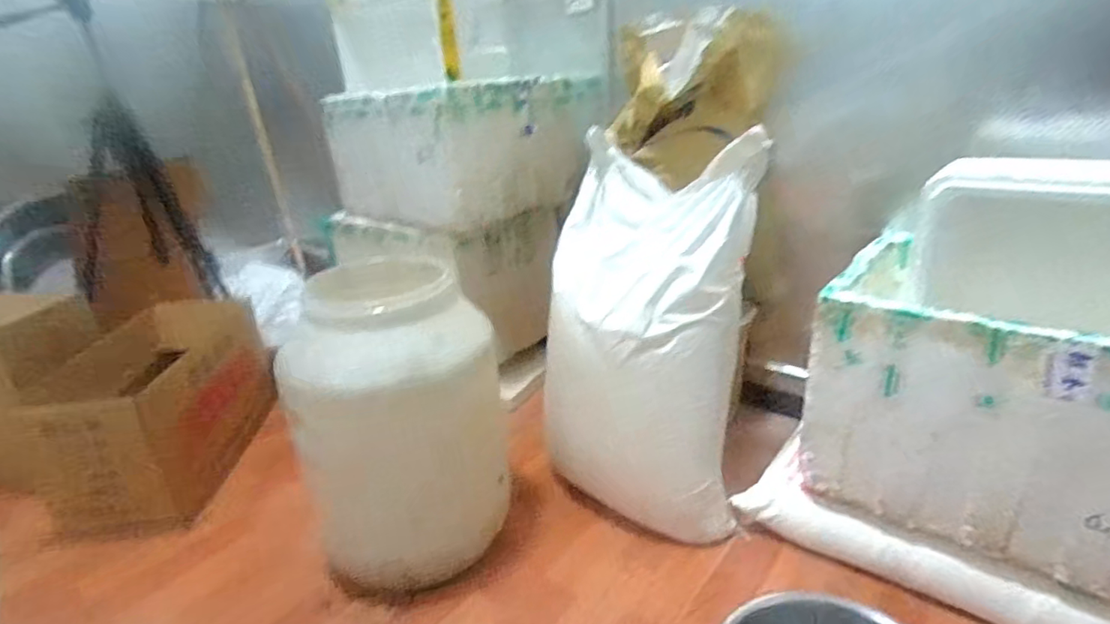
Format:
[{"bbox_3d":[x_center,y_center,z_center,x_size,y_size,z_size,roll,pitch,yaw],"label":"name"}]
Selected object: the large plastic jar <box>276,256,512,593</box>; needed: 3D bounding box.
[{"bbox_3d":[-0.269,0.211,1.106,0.314,0.520,0.305,-3,22,1],"label":"large plastic jar"}]

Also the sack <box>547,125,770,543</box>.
[{"bbox_3d":[0.188,0.069,1.224,0.410,0.824,0.285,7,22,24],"label":"sack"}]

